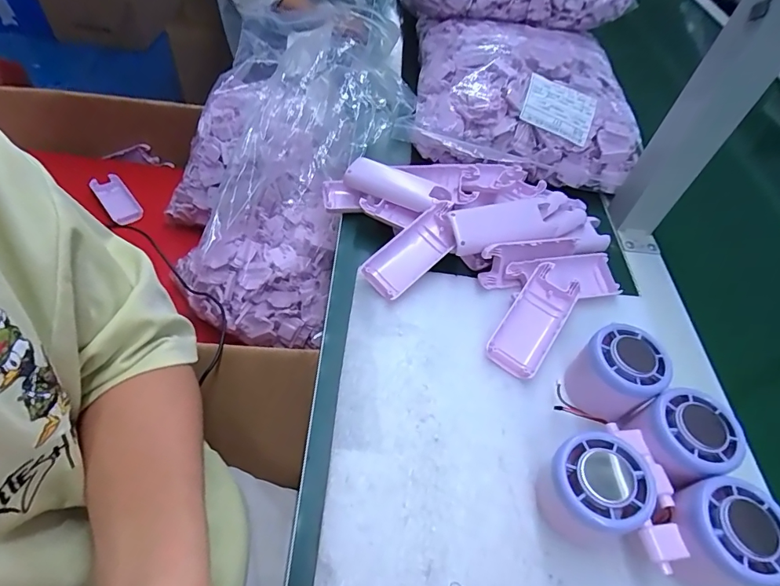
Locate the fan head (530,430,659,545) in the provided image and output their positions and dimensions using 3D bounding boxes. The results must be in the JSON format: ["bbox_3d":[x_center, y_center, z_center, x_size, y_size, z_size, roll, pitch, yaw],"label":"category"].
[{"bbox_3d":[0.125,0.123,0.275,0.052,0.058,0.053,2,53,-3],"label":"fan head"}]

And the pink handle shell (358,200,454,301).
[{"bbox_3d":[0.024,-0.040,0.397,0.044,0.019,0.101,38,75,22],"label":"pink handle shell"}]

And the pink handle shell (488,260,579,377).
[{"bbox_3d":[0.121,0.023,0.370,0.043,0.023,0.100,31,57,18],"label":"pink handle shell"}]

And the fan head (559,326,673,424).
[{"bbox_3d":[0.165,0.061,0.326,0.057,0.052,0.052,2,53,-3],"label":"fan head"}]

